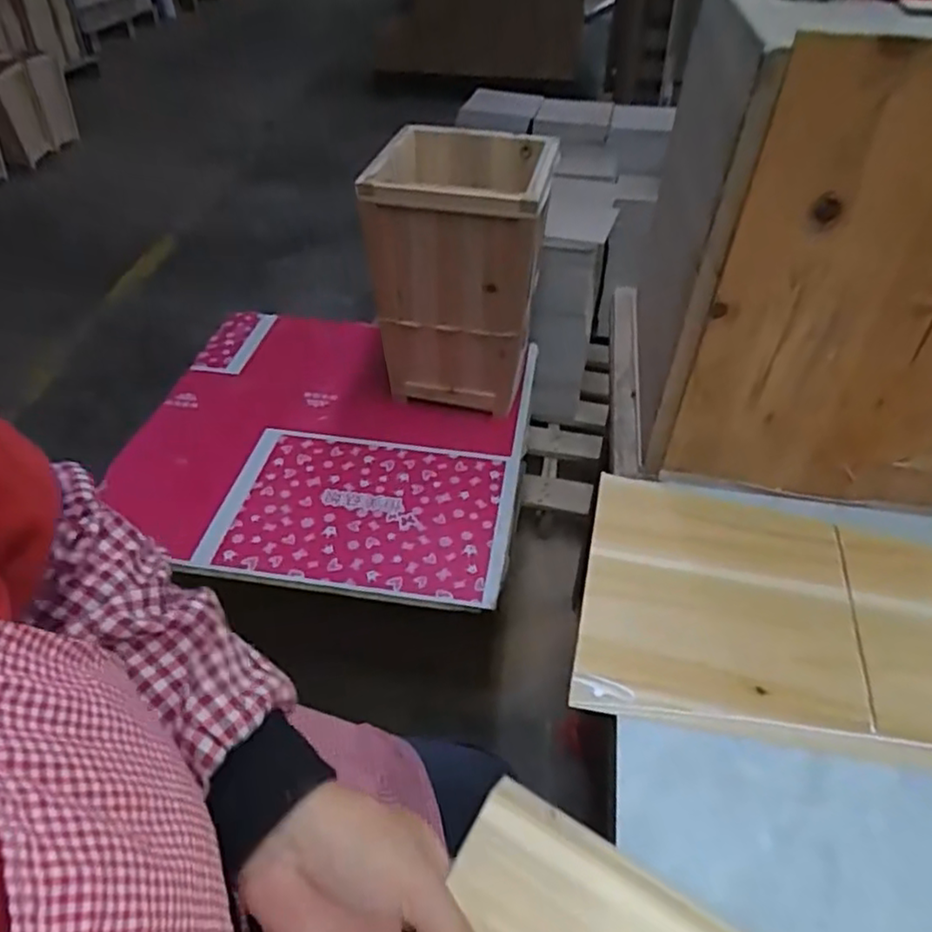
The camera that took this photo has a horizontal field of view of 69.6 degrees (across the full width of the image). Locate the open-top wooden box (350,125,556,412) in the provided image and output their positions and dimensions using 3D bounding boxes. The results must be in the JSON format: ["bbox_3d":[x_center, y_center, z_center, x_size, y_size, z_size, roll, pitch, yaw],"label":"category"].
[{"bbox_3d":[-0.008,-0.295,1.073,0.243,0.385,0.244,8,44,8],"label":"open-top wooden box"}]

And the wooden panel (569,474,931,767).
[{"bbox_3d":[0.273,0.117,0.507,0.356,0.009,0.208,11,46,8],"label":"wooden panel"}]

